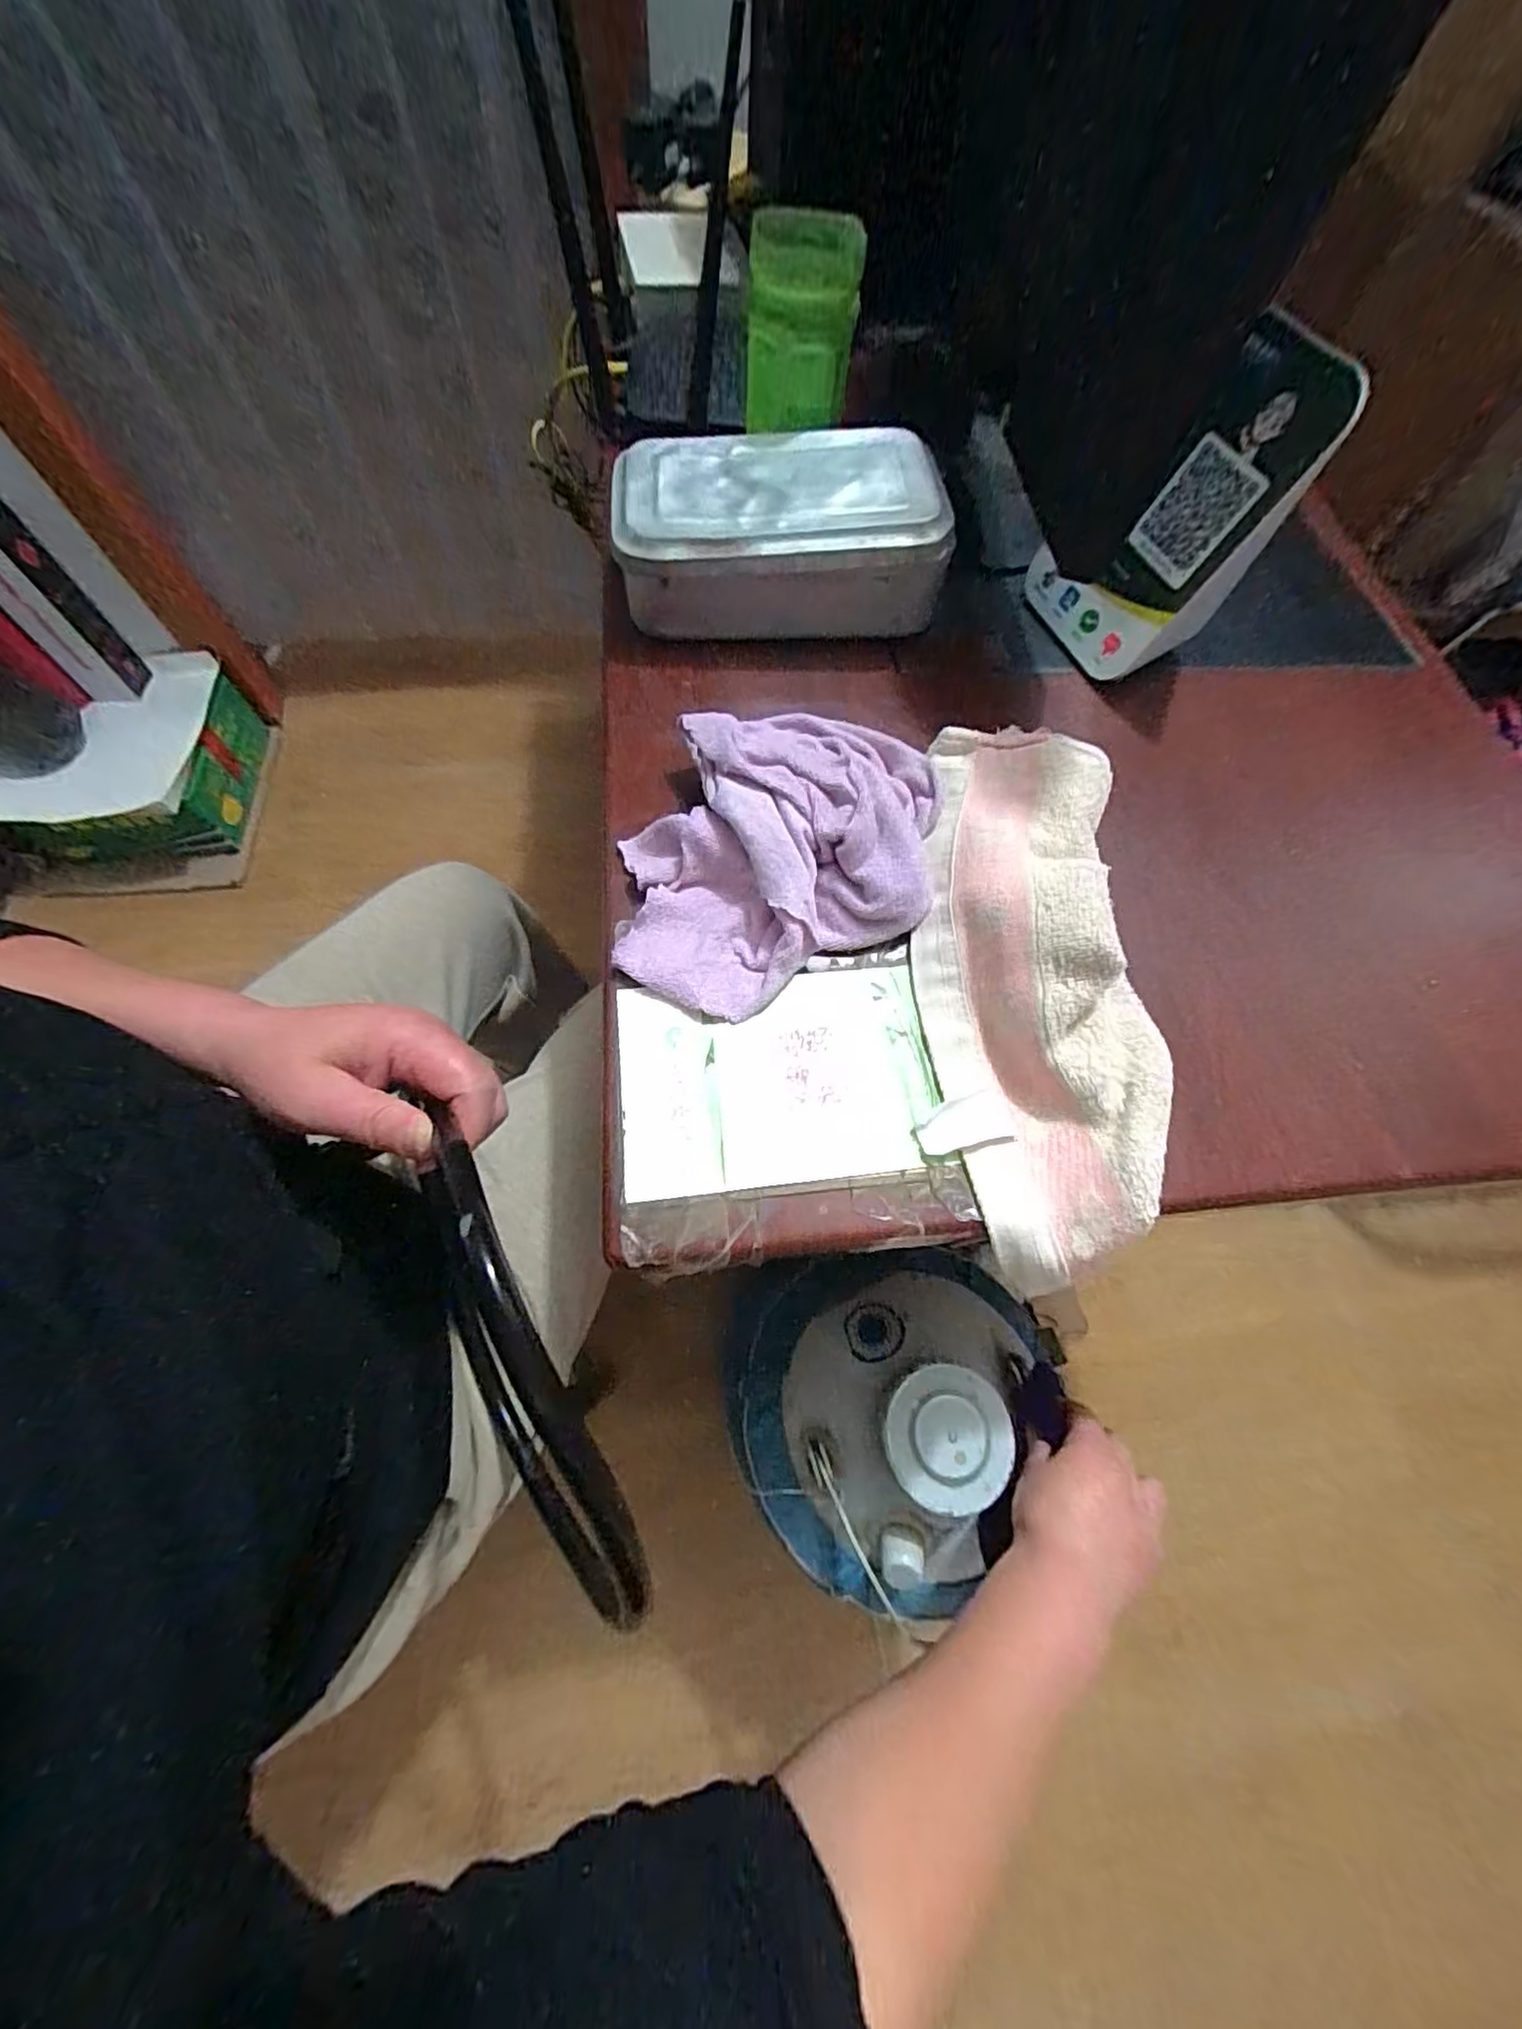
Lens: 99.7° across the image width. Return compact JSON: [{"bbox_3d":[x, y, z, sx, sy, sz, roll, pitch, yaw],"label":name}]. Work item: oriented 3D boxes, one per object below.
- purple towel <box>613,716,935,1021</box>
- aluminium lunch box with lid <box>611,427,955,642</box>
[{"bbox_3d":[0.010,-0.087,0.325,0.154,0.042,0.183,12,66,2],"label":"purple towel"},{"bbox_3d":[0.010,-0.306,0.413,0.202,0.073,0.121,0,68,-4],"label":"aluminium lunch box with lid"}]

